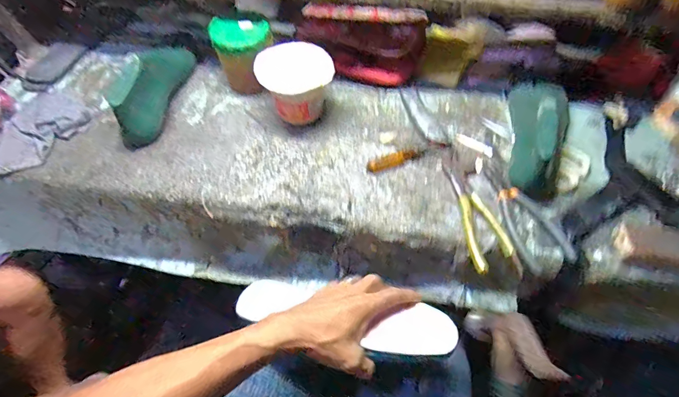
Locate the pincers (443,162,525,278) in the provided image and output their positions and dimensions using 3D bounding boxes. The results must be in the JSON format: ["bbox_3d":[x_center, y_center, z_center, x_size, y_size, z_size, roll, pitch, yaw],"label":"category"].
[{"bbox_3d":[0.181,0.019,0.487,0.054,0.015,0.174,-5,55,-5],"label":"pincers"}]

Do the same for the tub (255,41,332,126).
[{"bbox_3d":[-0.067,-0.168,0.567,0.111,0.095,0.104,-7,55,-6],"label":"tub"}]

